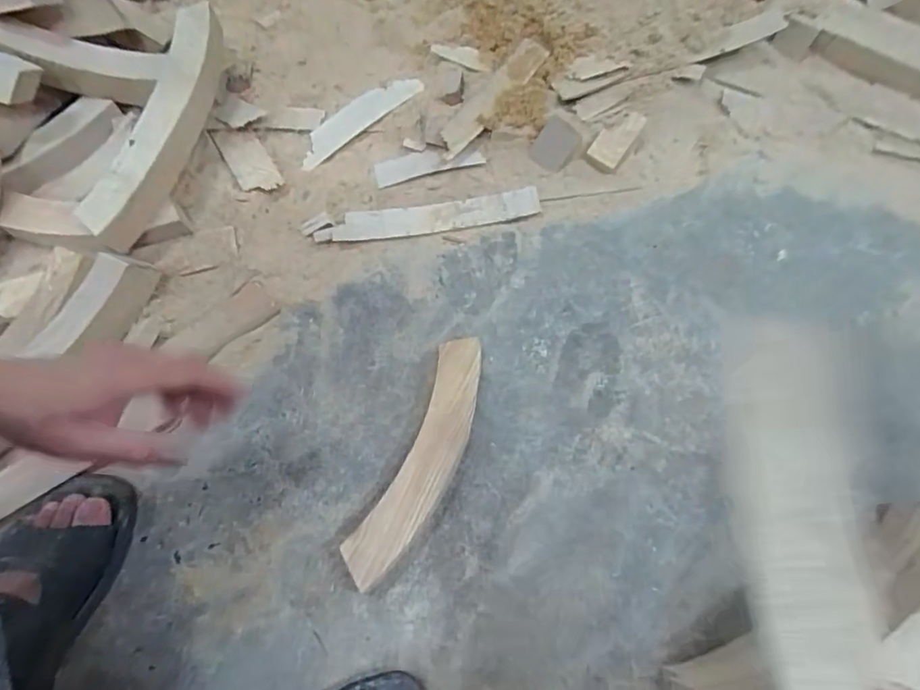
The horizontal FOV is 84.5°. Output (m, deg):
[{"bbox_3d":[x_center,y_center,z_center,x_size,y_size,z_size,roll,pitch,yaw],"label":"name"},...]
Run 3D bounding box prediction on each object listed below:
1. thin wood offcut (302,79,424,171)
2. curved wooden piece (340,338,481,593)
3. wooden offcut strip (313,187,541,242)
[{"bbox_3d":[-0.137,-0.309,0.685,0.193,0.015,0.048,-36,86,-4],"label":"thin wood offcut"},{"bbox_3d":[-0.034,0.112,0.507,0.060,0.042,0.247,21,69,9],"label":"curved wooden piece"},{"bbox_3d":[-0.037,-0.160,0.635,0.275,0.009,0.044,-8,77,-6],"label":"wooden offcut strip"}]

